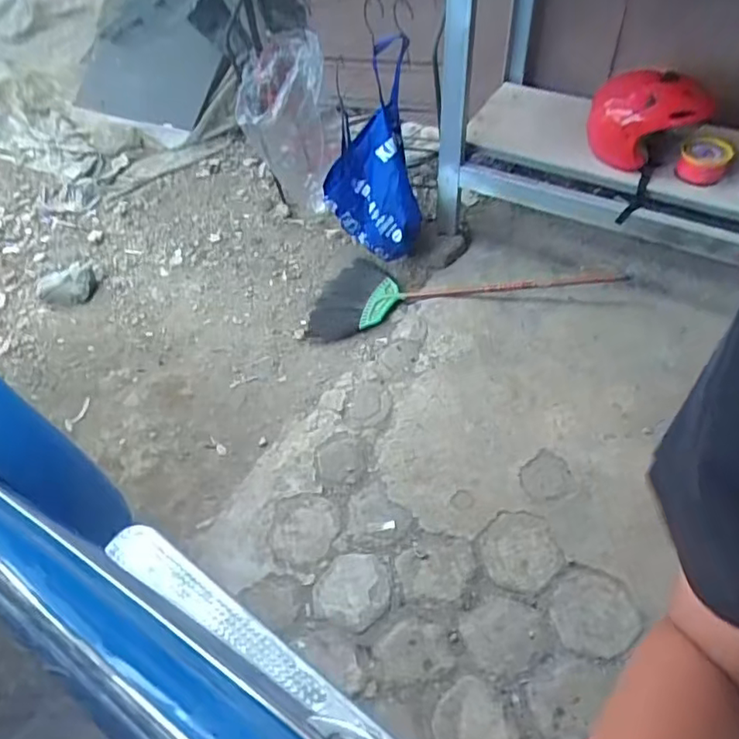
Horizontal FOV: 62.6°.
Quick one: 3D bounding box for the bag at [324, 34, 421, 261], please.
[{"bbox_3d":[0.007,-0.644,1.819,0.180,0.645,0.280,-29,55,-15],"label":"bag"}]

